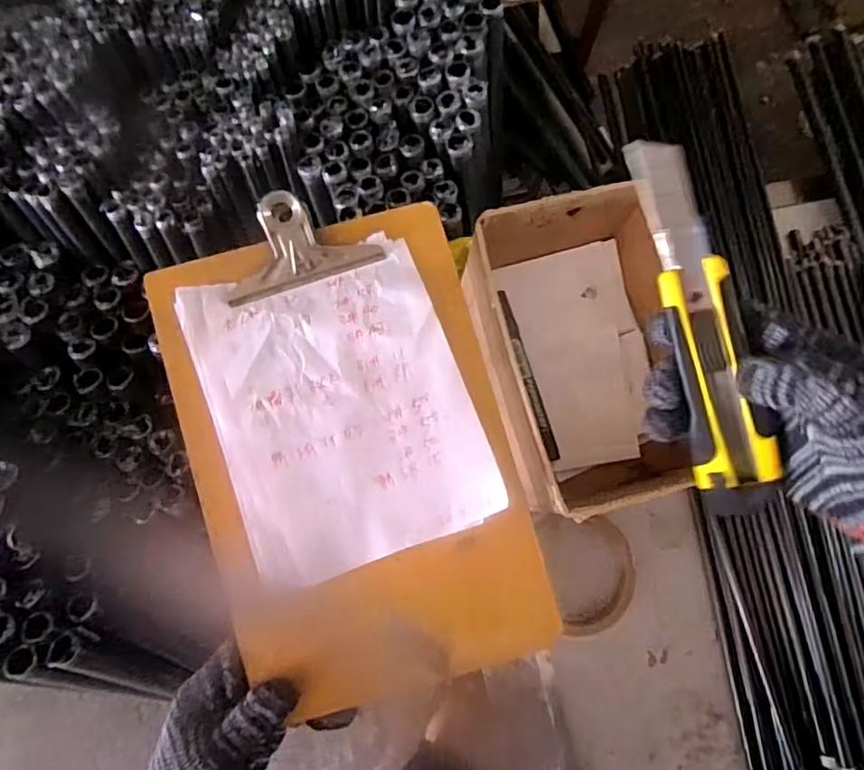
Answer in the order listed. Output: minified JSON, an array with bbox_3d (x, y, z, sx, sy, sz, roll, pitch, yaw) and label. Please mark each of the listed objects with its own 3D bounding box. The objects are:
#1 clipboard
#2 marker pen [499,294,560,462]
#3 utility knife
[{"bbox_3d":[-0.049,0.041,0.346,0.190,0.016,0.287,-16,87,-3],"label":"clipboard"},{"bbox_3d":[0.075,-0.008,0.442,0.011,0.009,0.137,-16,79,-5],"label":"marker pen"},{"bbox_3d":[0.137,-0.025,0.285,0.035,0.018,0.194,-14,104,24],"label":"utility knife"}]

